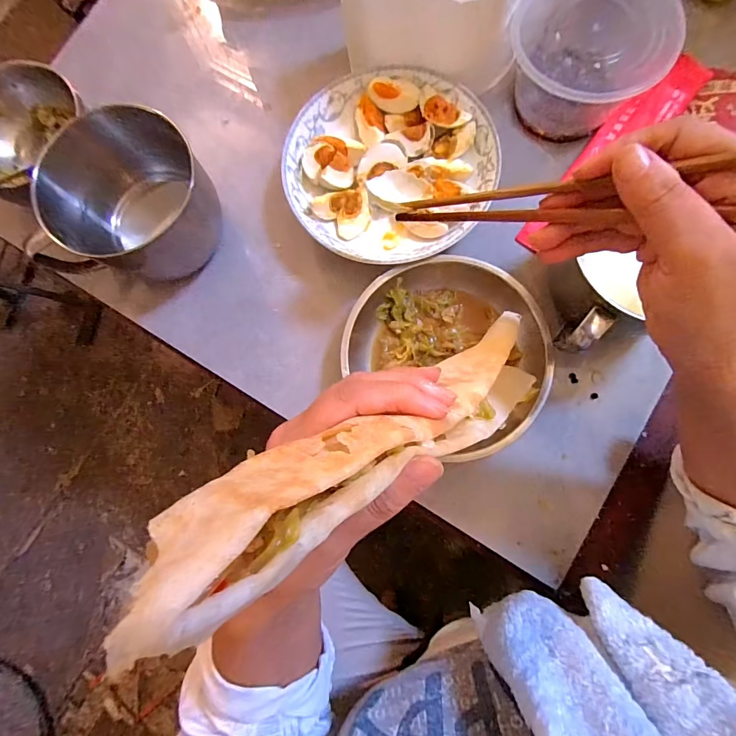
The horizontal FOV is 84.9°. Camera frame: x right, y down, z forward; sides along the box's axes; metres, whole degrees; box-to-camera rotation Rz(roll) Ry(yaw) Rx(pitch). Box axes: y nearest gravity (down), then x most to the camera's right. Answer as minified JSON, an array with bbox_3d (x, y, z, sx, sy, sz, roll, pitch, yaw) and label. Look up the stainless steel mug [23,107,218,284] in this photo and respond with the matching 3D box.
[{"bbox_3d":[-0.230,-0.157,0.394,0.151,0.116,0.124,3,83,6],"label":"stainless steel mug"}]

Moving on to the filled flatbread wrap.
[{"bbox_3d":[0.022,0.027,0.187,0.028,0.261,0.048,-37,78,39],"label":"filled flatbread wrap"}]

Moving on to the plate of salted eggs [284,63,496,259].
[{"bbox_3d":[0.022,-0.208,0.416,0.205,0.033,0.208,-1,83,5],"label":"plate of salted eggs"}]

